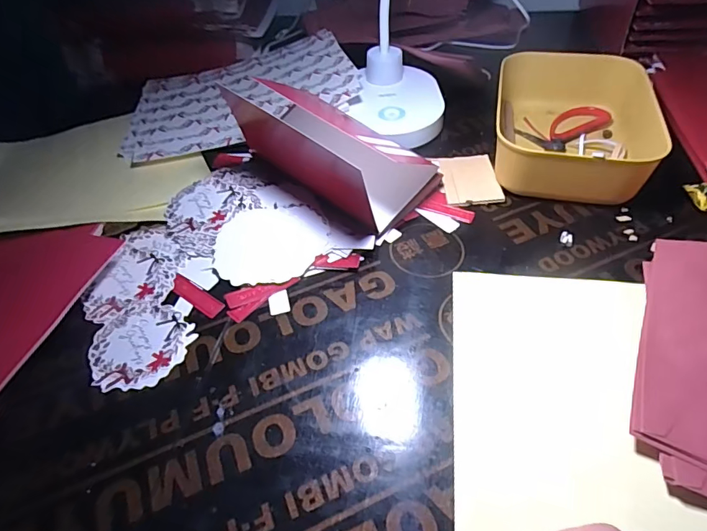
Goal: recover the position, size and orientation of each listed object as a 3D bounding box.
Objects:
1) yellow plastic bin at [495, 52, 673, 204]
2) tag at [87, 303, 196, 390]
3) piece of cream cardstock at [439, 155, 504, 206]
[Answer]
[{"bbox_3d":[0.214,-0.140,0.447,0.128,0.058,0.195,8,50,13],"label":"yellow plastic bin"},{"bbox_3d":[-0.163,0.059,0.341,0.074,0.004,0.072,-3,49,3],"label":"tag"},{"bbox_3d":[0.114,-0.086,0.445,0.051,0.007,0.076,-4,49,3],"label":"piece of cream cardstock"}]

